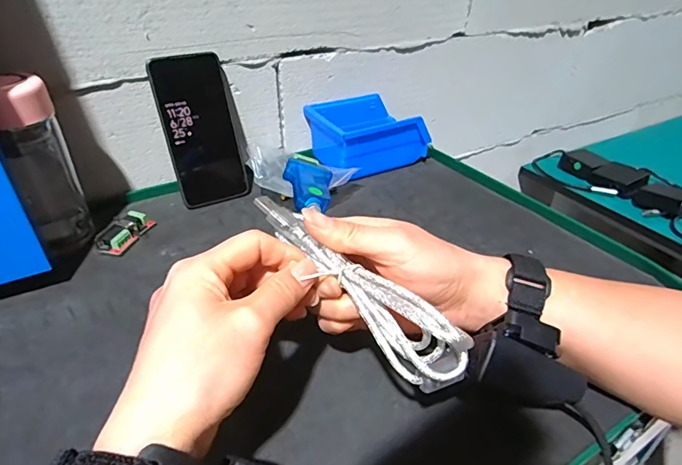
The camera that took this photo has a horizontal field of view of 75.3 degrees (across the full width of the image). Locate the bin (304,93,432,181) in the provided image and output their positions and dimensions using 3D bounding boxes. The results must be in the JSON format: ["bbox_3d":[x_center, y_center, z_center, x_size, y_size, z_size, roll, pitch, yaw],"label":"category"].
[{"bbox_3d":[0.036,-0.130,0.592,0.136,0.067,0.108,-17,38,-23],"label":"bin"}]

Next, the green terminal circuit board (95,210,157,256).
[{"bbox_3d":[-0.222,0.000,0.454,0.030,0.018,0.059,9,35,13],"label":"green terminal circuit board"}]

